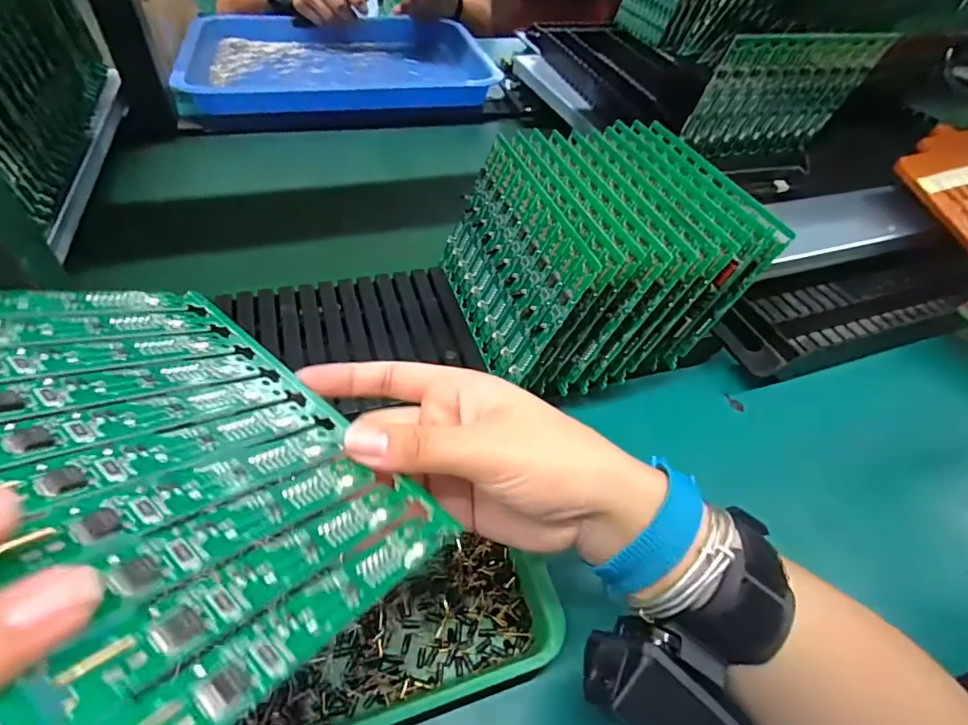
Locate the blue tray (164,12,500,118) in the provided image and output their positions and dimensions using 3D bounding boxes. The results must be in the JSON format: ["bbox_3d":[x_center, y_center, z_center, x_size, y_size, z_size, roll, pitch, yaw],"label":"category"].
[{"bbox_3d":[-0.227,-0.470,0.787,0.435,0.047,0.334,-11,51,-15],"label":"blue tray"}]

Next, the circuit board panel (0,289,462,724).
[{"bbox_3d":[-0.097,0.022,0.155,0.161,0.004,0.116,37,22,19],"label":"circuit board panel"}]

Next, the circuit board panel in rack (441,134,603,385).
[{"bbox_3d":[0.013,-0.071,0.359,0.004,0.115,0.161,5,42,-32],"label":"circuit board panel in rack"}]

